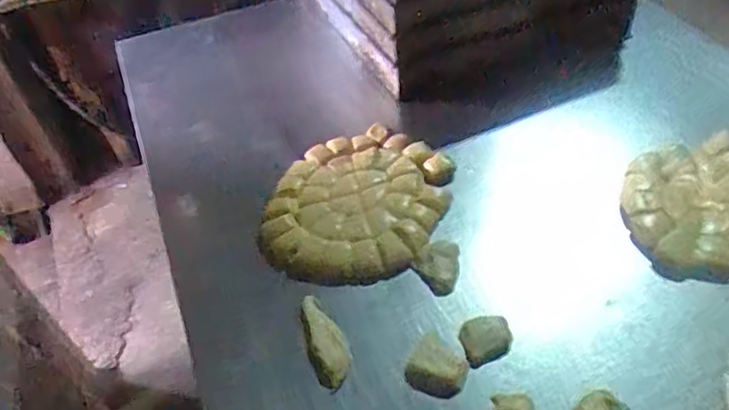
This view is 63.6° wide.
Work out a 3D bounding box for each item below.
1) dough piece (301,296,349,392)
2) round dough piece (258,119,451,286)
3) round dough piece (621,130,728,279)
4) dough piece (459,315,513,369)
[{"bbox_3d":[-0.042,0.136,0.600,0.038,0.015,0.099,-17,60,-11],"label":"dough piece"},{"bbox_3d":[-0.009,0.000,0.724,0.203,0.024,0.244,10,48,15],"label":"round dough piece"},{"bbox_3d":[0.400,-0.002,0.699,0.167,0.030,0.217,9,48,14],"label":"round dough piece"},{"bbox_3d":[0.123,0.133,0.593,0.049,0.016,0.045,-16,47,-11],"label":"dough piece"}]

